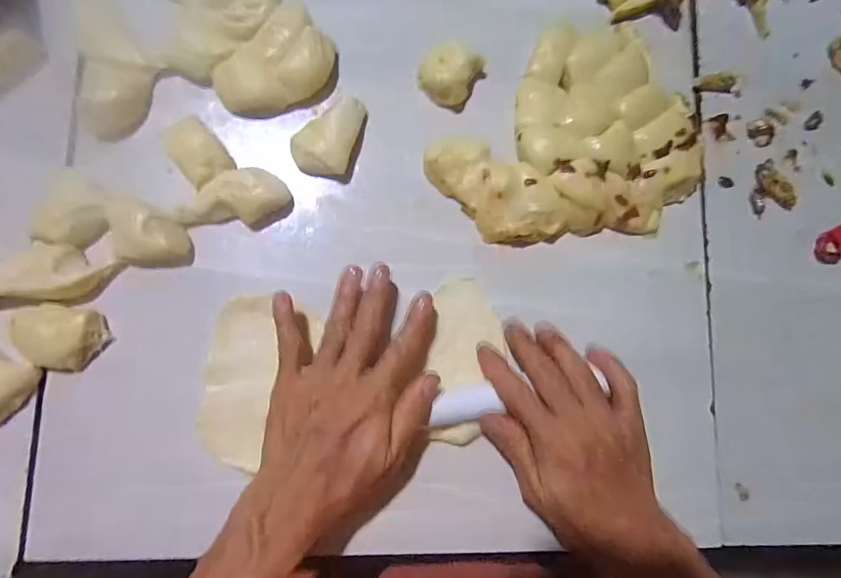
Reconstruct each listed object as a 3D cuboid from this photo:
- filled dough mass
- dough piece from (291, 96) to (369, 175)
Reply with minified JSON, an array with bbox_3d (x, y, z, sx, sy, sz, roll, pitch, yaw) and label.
[{"bbox_3d":[0.130,-0.111,0.357,0.166,0.025,0.202,45,83,1],"label":"filled dough mass"},{"bbox_3d":[-0.071,-0.119,0.343,0.041,0.014,0.064,18,84,-2],"label":"dough piece"}]

